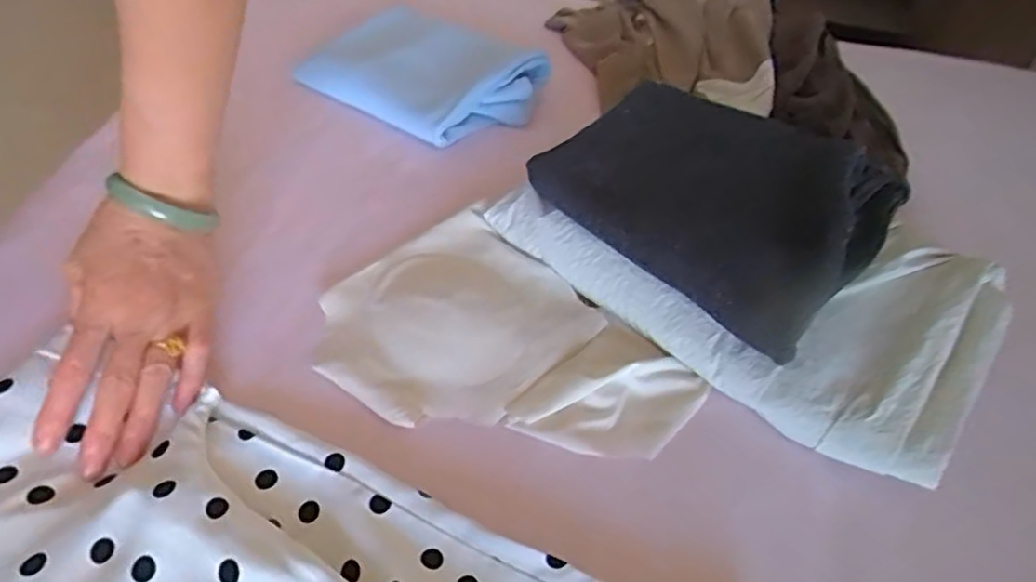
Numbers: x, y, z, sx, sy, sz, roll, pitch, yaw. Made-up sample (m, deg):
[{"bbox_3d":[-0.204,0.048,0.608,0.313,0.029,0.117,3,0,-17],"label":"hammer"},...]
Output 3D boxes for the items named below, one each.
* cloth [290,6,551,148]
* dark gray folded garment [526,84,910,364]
[{"bbox_3d":[-0.092,-0.212,0.670,0.220,0.034,0.157,28,50,18],"label":"cloth"},{"bbox_3d":[0.145,-0.078,0.507,0.223,0.053,0.175,35,53,24],"label":"dark gray folded garment"}]

